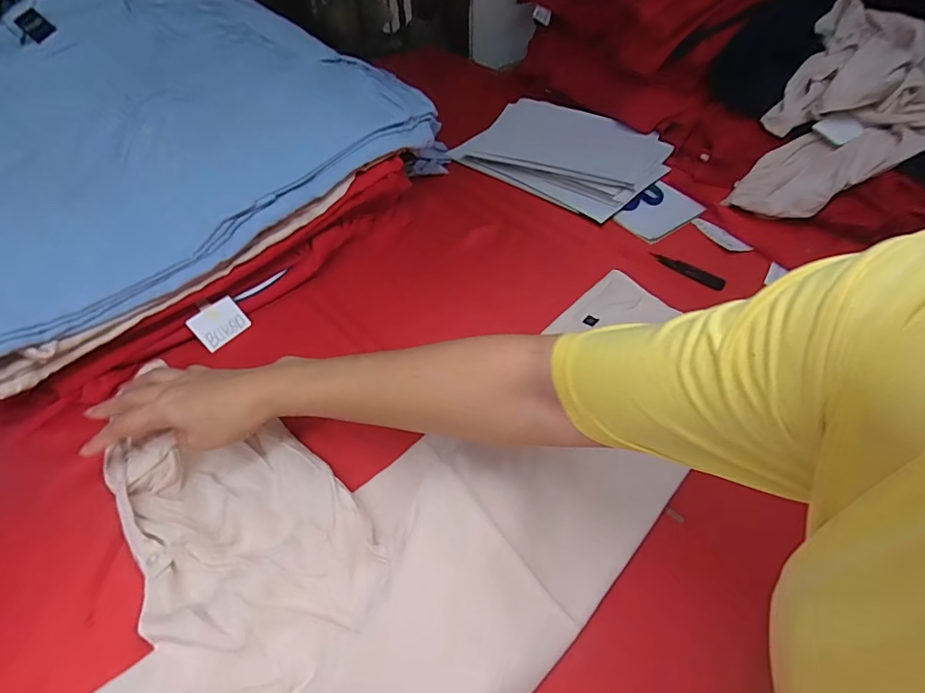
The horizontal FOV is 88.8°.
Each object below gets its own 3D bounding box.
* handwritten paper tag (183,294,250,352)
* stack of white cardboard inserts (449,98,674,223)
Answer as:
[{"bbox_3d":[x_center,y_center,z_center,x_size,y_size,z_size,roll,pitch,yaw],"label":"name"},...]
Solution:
[{"bbox_3d":[-0.271,-0.027,0.530,0.055,0.045,0.004,-44,23,-27],"label":"handwritten paper tag"},{"bbox_3d":[0.165,-0.320,0.761,0.293,0.036,0.243,31,57,26],"label":"stack of white cardboard inserts"}]

